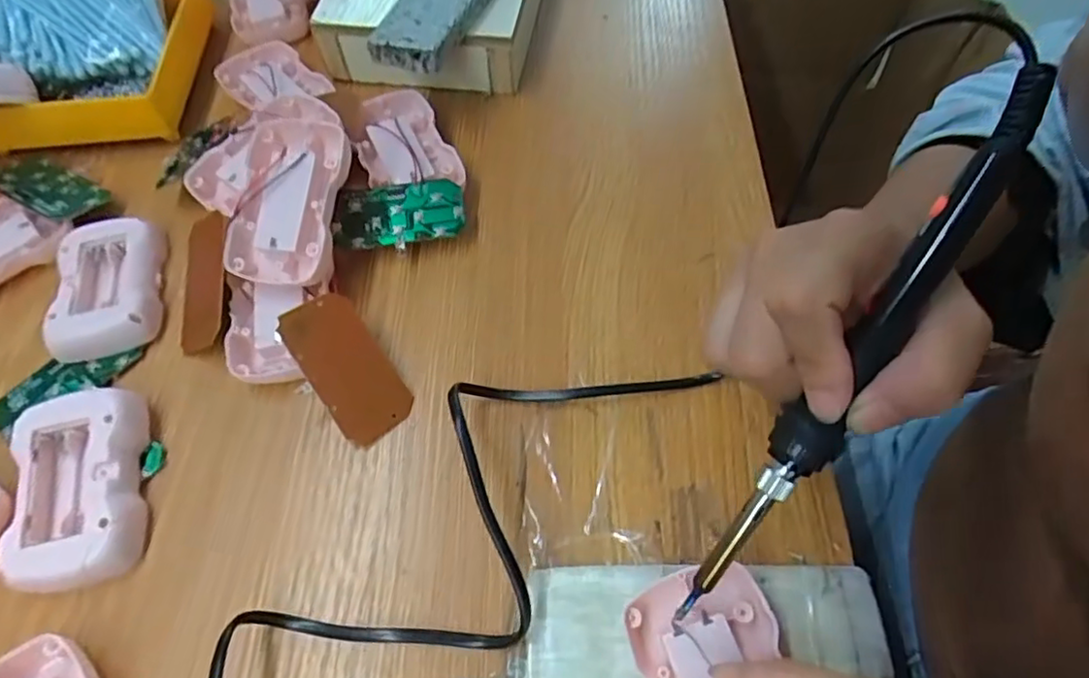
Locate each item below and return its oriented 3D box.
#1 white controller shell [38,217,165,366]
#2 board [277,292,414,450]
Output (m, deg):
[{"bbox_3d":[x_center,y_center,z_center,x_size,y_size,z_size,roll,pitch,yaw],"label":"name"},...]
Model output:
[{"bbox_3d":[-0.240,-0.031,0.340,0.050,0.015,0.083,-13,60,-7],"label":"white controller shell"},{"bbox_3d":[-0.097,0.014,0.309,0.037,0.004,0.076,-33,84,-31],"label":"board"}]

